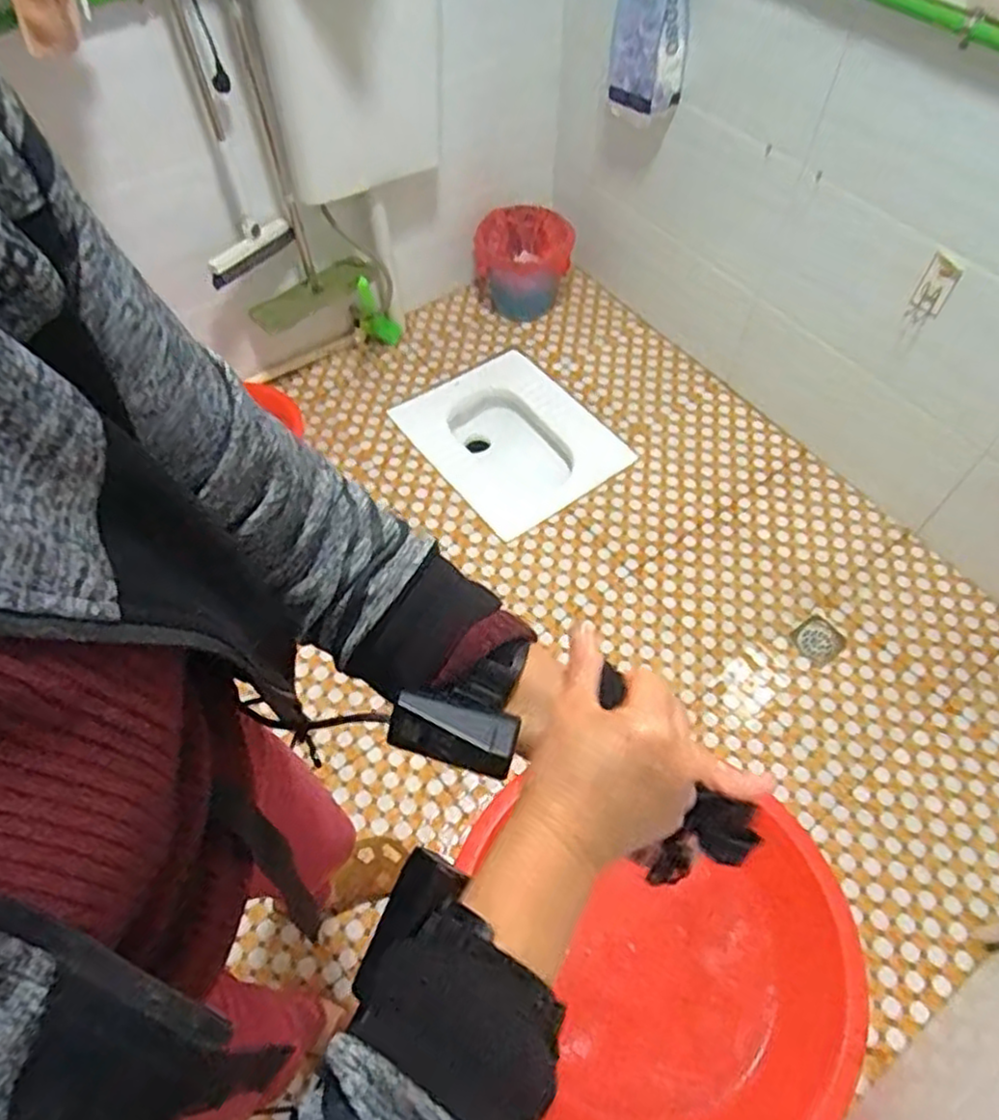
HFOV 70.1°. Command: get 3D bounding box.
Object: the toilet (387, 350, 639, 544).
[{"bbox_3d":[0.039,-0.301,1.902,0.374,0.189,0.553,-37,63,-21],"label":"toilet"}]

